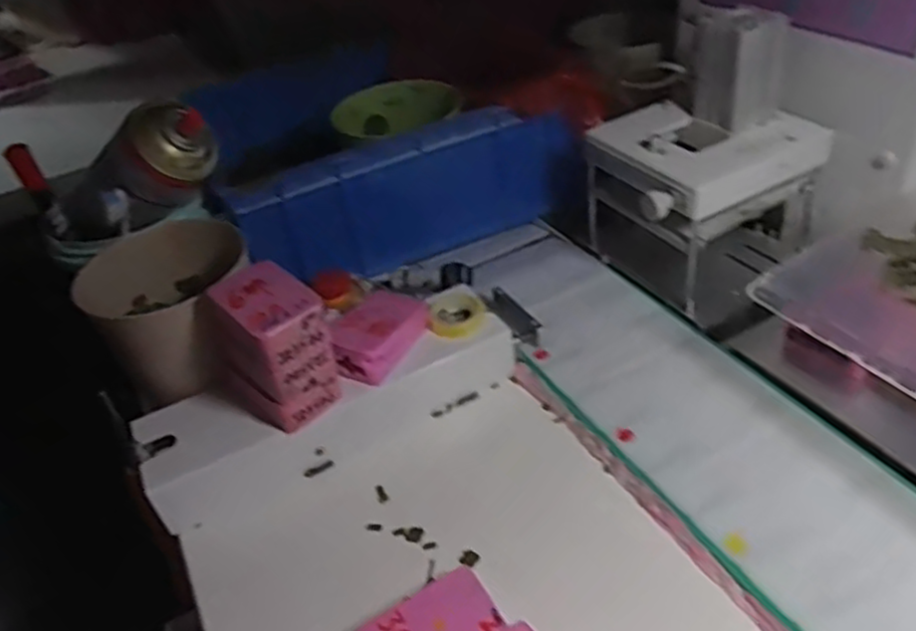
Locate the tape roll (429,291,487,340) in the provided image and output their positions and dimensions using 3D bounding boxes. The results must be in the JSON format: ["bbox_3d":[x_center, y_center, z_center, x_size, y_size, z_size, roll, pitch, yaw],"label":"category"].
[{"bbox_3d":[0.000,-0.002,0.523,0.040,0.015,0.042,-6,39,5],"label":"tape roll"}]

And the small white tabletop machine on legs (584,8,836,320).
[{"bbox_3d":[0.188,-0.121,0.560,0.163,0.184,0.126,-23,41,-17],"label":"small white tabletop machine on legs"}]

